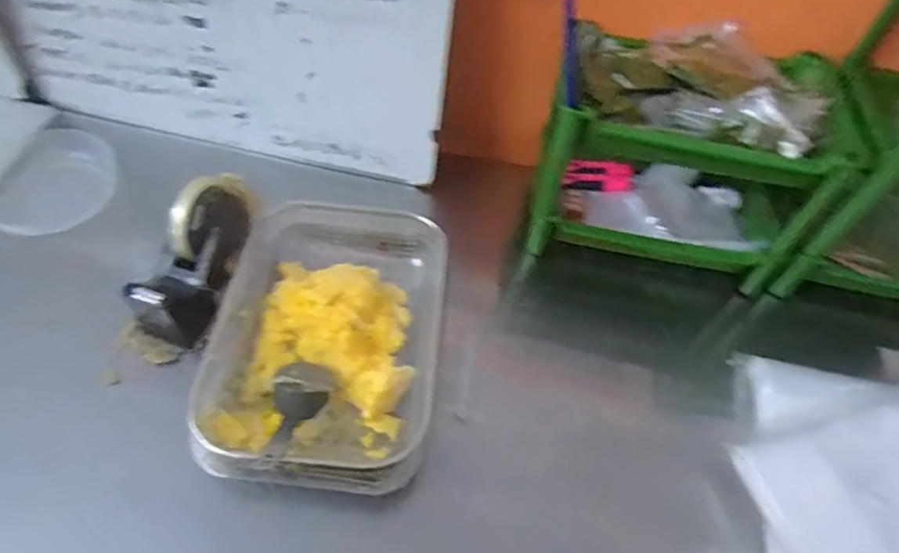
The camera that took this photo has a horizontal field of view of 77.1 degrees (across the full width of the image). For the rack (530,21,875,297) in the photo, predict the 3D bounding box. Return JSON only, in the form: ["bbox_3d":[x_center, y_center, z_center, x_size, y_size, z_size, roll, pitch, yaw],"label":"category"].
[{"bbox_3d":[0.262,-0.147,0.666,0.297,0.201,0.202,12,54,3],"label":"rack"}]

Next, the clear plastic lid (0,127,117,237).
[{"bbox_3d":[-0.500,-0.120,0.705,0.147,0.023,0.154,-20,63,-11],"label":"clear plastic lid"}]

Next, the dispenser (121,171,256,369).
[{"bbox_3d":[-0.274,-0.018,0.594,0.092,0.122,0.191,16,54,6],"label":"dispenser"}]

